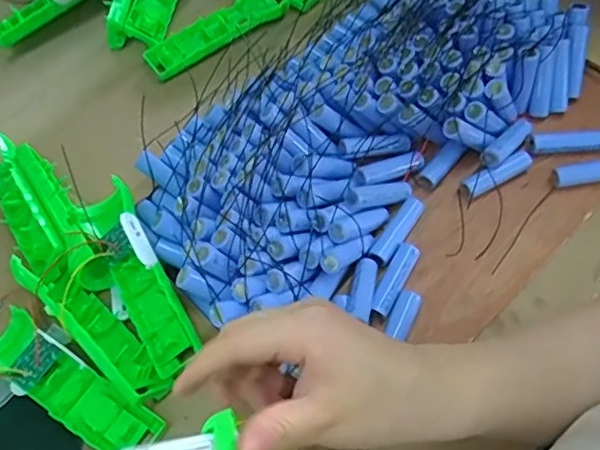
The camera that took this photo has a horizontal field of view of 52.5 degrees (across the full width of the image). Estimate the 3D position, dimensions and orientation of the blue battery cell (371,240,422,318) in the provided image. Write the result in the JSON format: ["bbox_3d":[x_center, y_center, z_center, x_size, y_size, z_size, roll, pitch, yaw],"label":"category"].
[{"bbox_3d":[0.077,0.044,0.495,0.019,0.014,0.067,25,63,18],"label":"blue battery cell"}]

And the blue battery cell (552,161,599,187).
[{"bbox_3d":[0.256,-0.046,0.531,0.071,0.017,0.015,-8,58,-1],"label":"blue battery cell"}]

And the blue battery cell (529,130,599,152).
[{"bbox_3d":[0.244,-0.076,0.549,0.064,0.015,0.016,0,58,4],"label":"blue battery cell"}]

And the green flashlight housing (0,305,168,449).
[{"bbox_3d":[-0.177,0.124,0.458,0.149,0.030,0.049,30,65,20],"label":"green flashlight housing"}]

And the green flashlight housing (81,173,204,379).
[{"bbox_3d":[-0.127,0.040,0.477,0.040,0.030,0.150,-26,75,-12],"label":"green flashlight housing"}]

